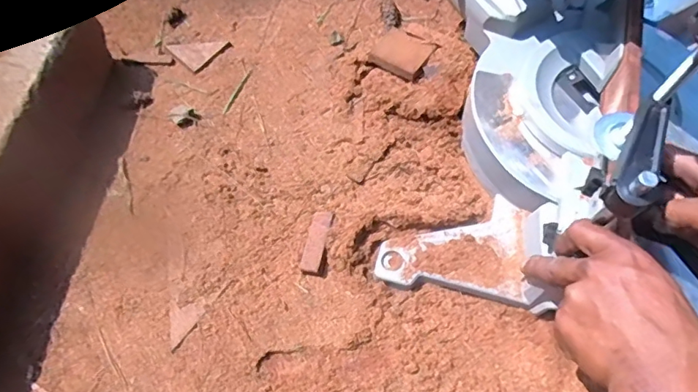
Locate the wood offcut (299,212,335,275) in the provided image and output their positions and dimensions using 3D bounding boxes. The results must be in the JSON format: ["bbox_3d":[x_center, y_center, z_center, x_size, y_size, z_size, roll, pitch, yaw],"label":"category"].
[{"bbox_3d":[-0.033,0.049,0.518,0.024,0.014,0.067,10,67,6],"label":"wood offcut"}]

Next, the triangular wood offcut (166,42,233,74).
[{"bbox_3d":[-0.199,-0.183,0.650,0.082,0.007,0.043,0,66,2],"label":"triangular wood offcut"}]

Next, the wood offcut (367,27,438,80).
[{"bbox_3d":[0.067,-0.181,0.617,0.066,0.016,0.060,29,70,14],"label":"wood offcut"}]

